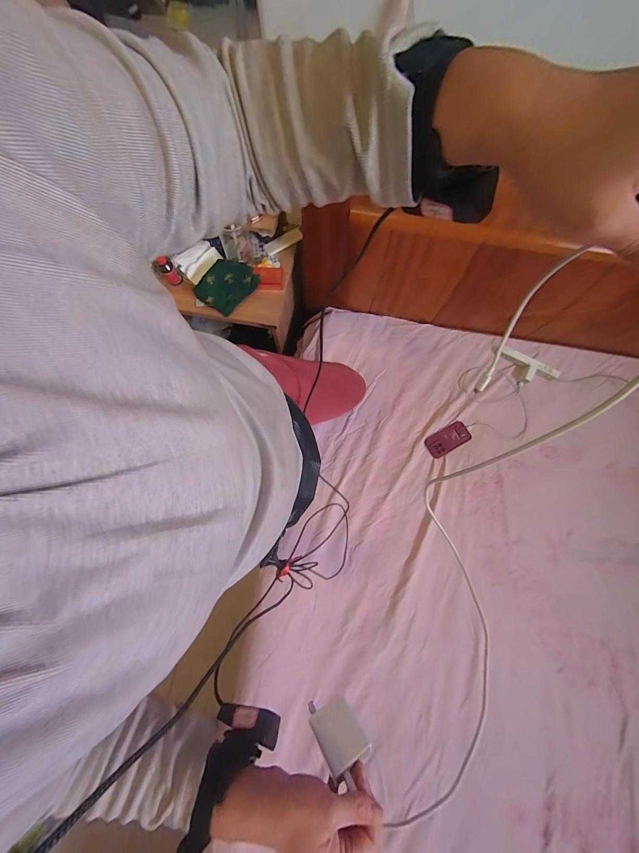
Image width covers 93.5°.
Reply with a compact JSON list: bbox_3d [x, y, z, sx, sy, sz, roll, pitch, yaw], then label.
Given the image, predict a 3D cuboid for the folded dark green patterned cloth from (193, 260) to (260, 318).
[{"bbox_3d":[-0.275,-0.419,0.896,0.138,0.025,0.159,39,98,-6],"label":"folded dark green patterned cloth"}]

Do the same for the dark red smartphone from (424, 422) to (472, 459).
[{"bbox_3d":[0.441,0.045,1.027,0.157,0.019,0.076,-29,78,-6],"label":"dark red smartphone"}]

